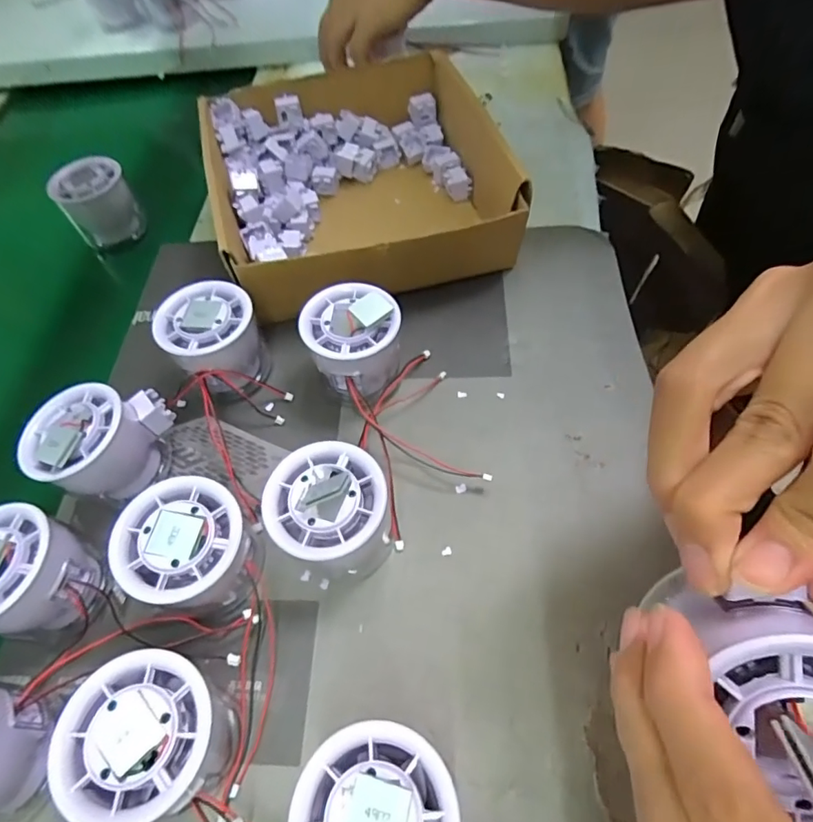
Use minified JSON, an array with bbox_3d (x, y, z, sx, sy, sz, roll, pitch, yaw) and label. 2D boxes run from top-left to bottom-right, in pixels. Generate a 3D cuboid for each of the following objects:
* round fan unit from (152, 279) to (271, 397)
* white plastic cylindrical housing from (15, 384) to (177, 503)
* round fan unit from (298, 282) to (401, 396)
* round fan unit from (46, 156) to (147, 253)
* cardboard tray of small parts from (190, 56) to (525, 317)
[{"bbox_3d":[-0.116,-0.039,0.328,0.057,0.055,0.065,-30,59,-13],"label":"round fan unit"},{"bbox_3d":[-0.173,0.016,0.297,0.053,0.057,0.071,21,62,19],"label":"white plastic cylindrical housing"},{"bbox_3d":[-0.030,-0.039,0.319,0.057,0.056,0.061,-3,57,4],"label":"round fan unit"},{"bbox_3d":[-0.256,-0.168,0.444,0.055,0.072,0.043,-34,63,-18],"label":"round fan unit"},{"bbox_3d":[-0.039,-0.176,0.401,0.200,0.066,0.209,-15,57,-4],"label":"cardboard tray of small parts"}]

